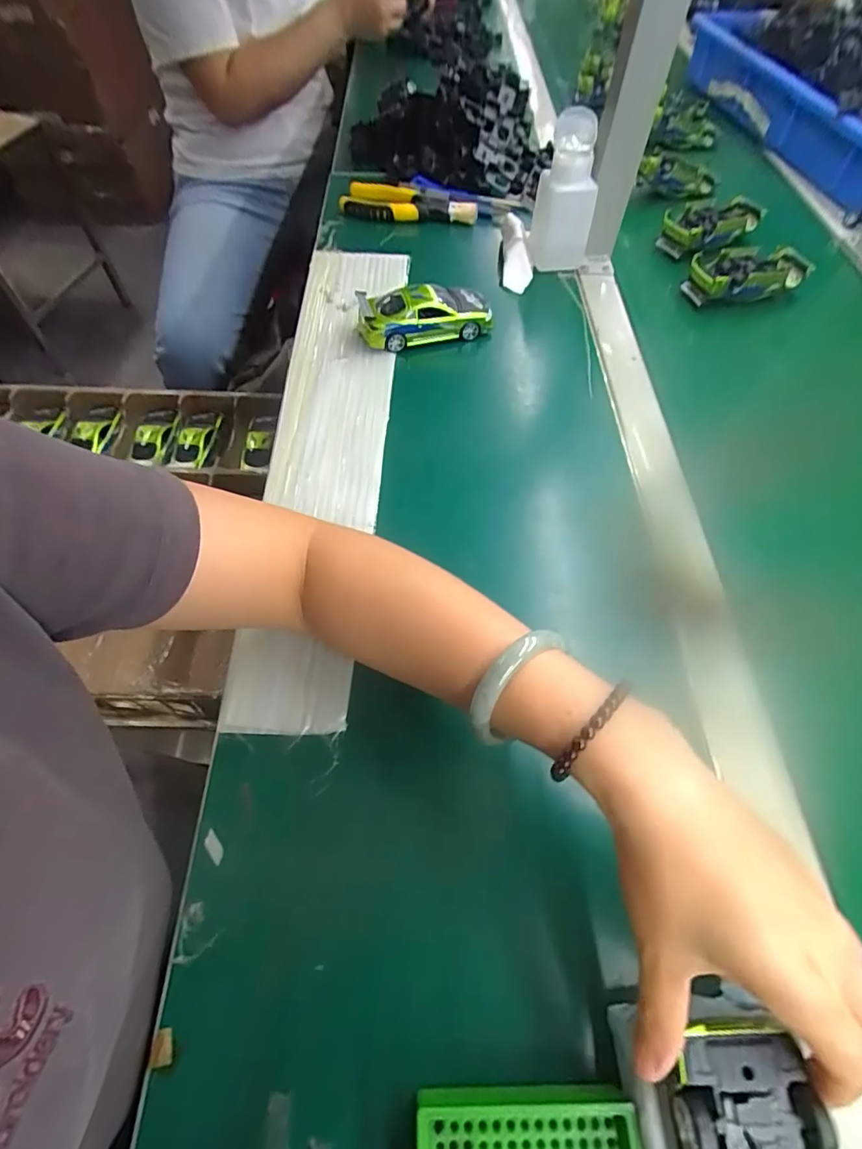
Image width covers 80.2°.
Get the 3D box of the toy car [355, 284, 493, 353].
[{"bbox_3d":[-0.008,-0.256,0.509,0.124,0.049,0.052,-15,61,-11],"label":"toy car"}]

